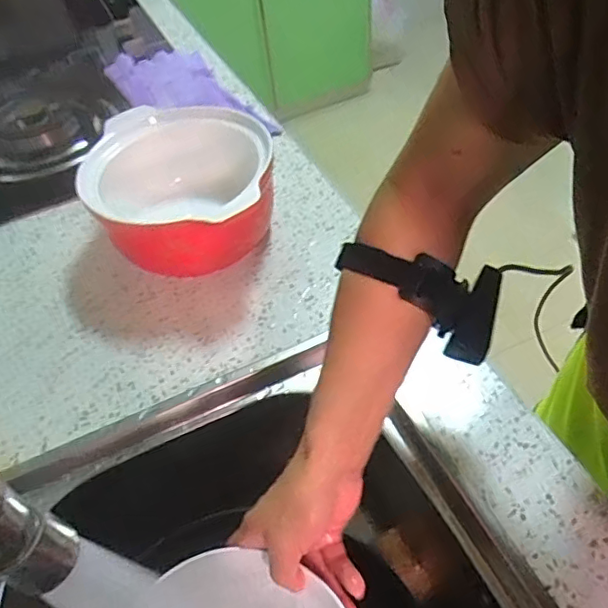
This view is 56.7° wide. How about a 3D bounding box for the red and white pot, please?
[{"bbox_3d":[-0.142,-0.128,0.664,0.215,0.114,0.214,-3,49,4],"label":"red and white pot"}]

